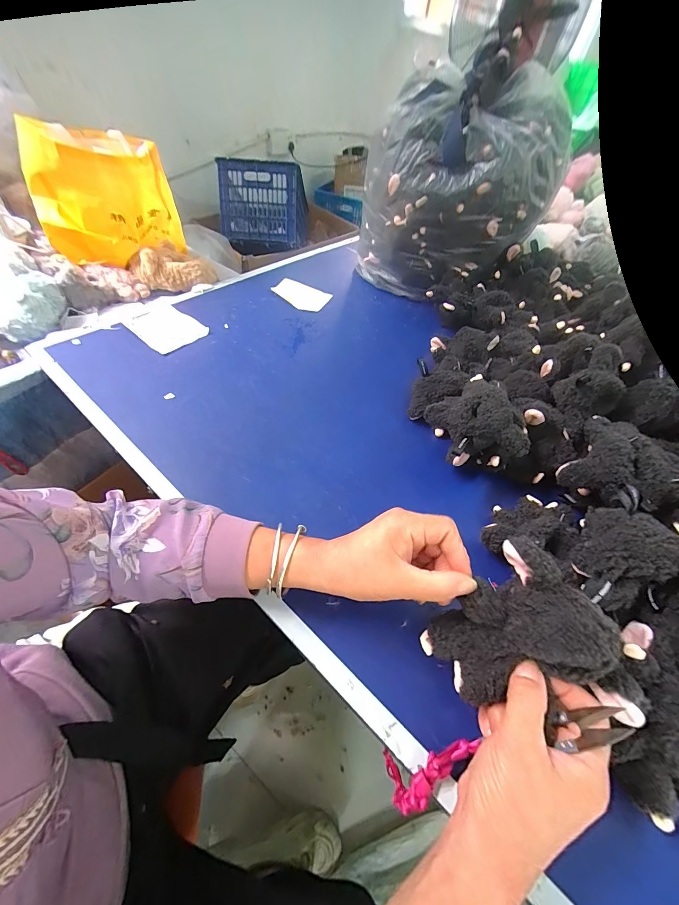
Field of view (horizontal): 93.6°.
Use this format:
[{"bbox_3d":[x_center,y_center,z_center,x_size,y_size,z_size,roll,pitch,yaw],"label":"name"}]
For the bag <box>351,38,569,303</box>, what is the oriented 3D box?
[{"bbox_3d":[0.230,-0.519,0.655,0.278,0.327,0.263,-15,57,-19],"label":"bag"}]

